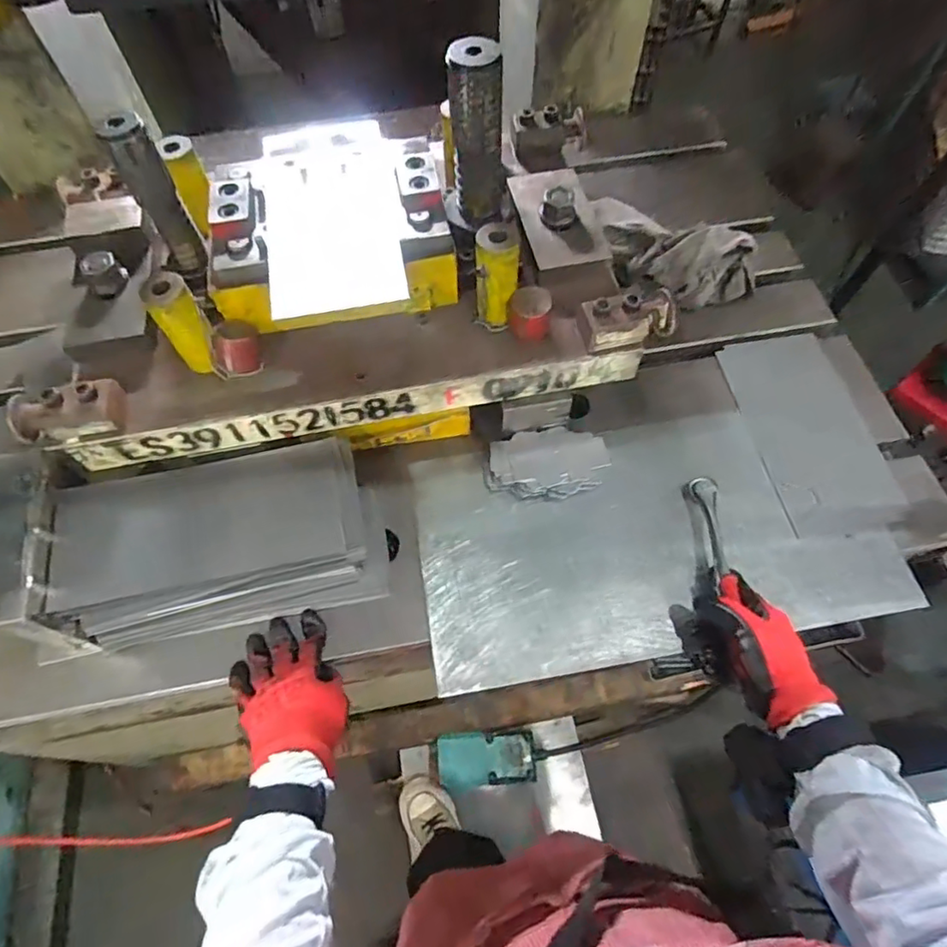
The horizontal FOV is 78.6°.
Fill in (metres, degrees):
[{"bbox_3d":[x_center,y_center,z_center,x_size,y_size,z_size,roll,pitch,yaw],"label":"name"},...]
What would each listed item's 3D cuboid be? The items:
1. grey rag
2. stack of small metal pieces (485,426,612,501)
[{"bbox_3d":[0.248,-0.293,0.767,0.232,0.072,0.119,36,68,19],"label":"grey rag"},{"bbox_3d":[0.081,-0.008,0.640,0.127,0.030,0.077,-4,61,0],"label":"stack of small metal pieces"}]

